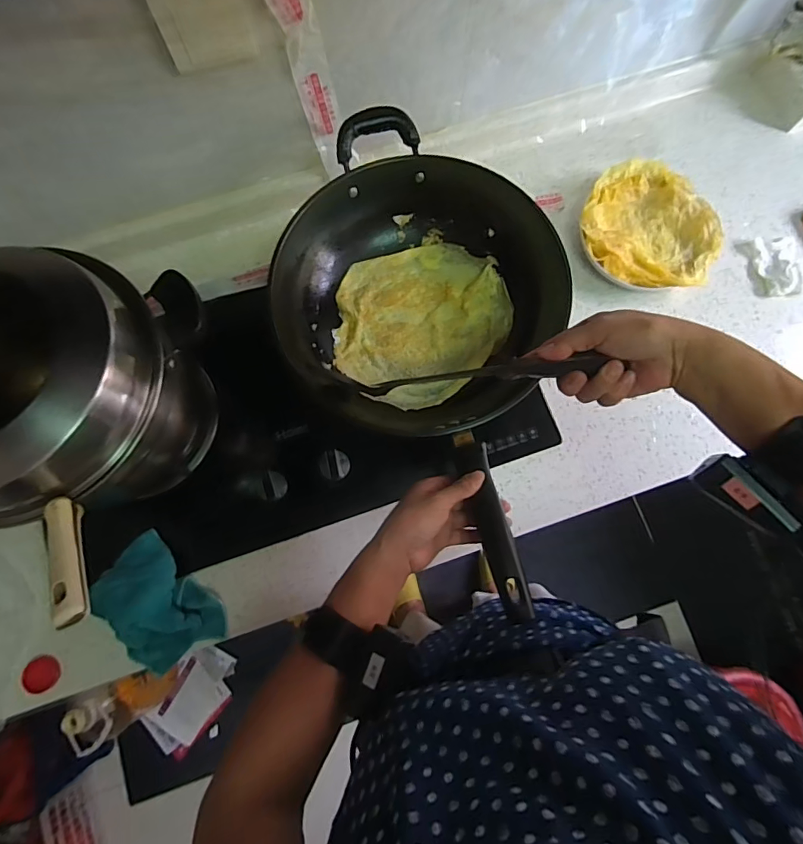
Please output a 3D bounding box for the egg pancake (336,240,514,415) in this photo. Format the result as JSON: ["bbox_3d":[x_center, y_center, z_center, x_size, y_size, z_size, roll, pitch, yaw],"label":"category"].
[{"bbox_3d":[0.028,-0.131,0.632,0.231,0.025,0.217,0,78,0],"label":"egg pancake"}]

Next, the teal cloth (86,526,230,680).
[{"bbox_3d":[-0.313,0.237,0.602,0.112,0.034,0.157,-44,98,-24],"label":"teal cloth"}]

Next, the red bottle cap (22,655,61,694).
[{"bbox_3d":[-0.462,0.323,0.602,0.042,0.017,0.042,0,78,0],"label":"red bottle cap"}]

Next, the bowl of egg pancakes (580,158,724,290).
[{"bbox_3d":[0.373,-0.287,0.711,0.201,0.051,0.191,0,78,0],"label":"bowl of egg pancakes"}]

